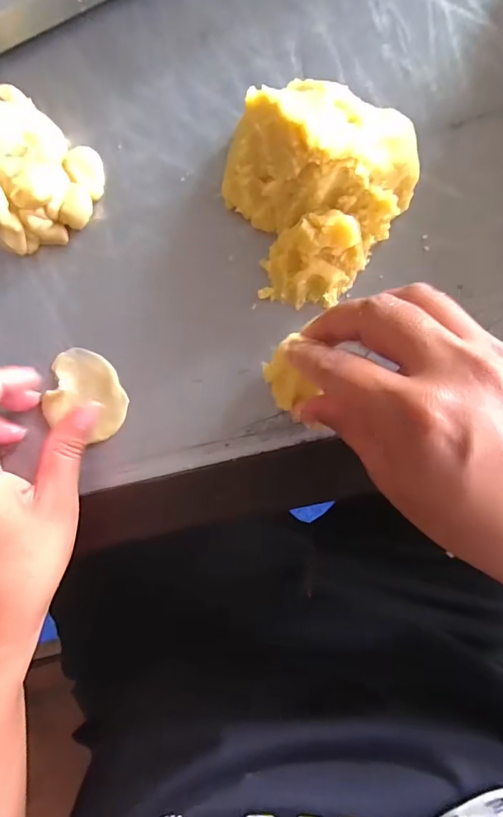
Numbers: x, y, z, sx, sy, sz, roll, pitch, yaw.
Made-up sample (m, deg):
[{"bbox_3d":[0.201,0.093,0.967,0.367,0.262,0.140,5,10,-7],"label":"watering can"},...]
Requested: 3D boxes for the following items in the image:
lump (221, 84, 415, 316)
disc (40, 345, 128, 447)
[{"bbox_3d":[0.034,-0.112,0.244,0.104,0.051,0.096,6,92,6],"label":"lump"},{"bbox_3d":[-0.101,-0.009,0.284,0.051,0.007,0.048,0,91,6],"label":"disc"}]

